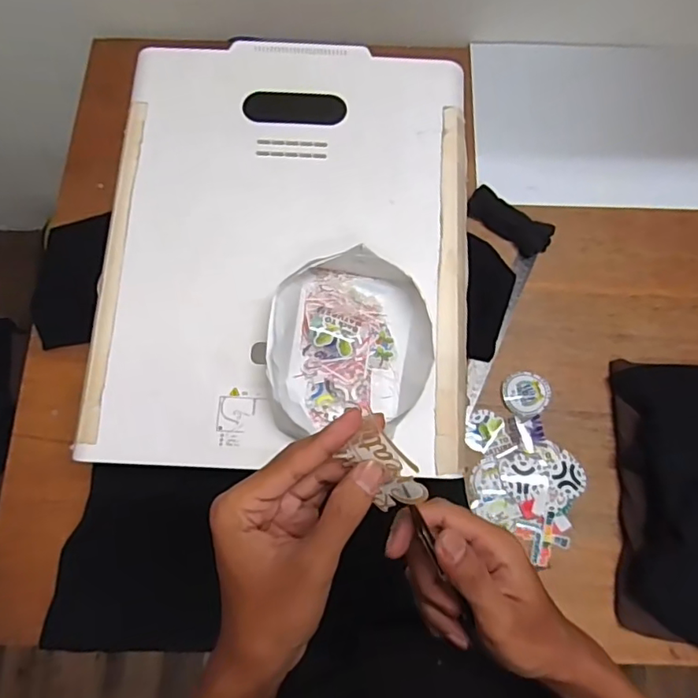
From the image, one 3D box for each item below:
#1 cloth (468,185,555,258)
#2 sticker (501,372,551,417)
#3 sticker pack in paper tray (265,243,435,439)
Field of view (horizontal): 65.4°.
[{"bbox_3d":[0.231,-0.184,0.785,0.126,0.029,0.044,37,77,11],"label":"cloth"},{"bbox_3d":[0.240,0.060,0.731,0.064,0.008,0.060,0,73,1],"label":"sticker"},{"bbox_3d":[0.003,-0.008,0.554,0.157,0.054,0.177,1,73,1],"label":"sticker pack in paper tray"}]

